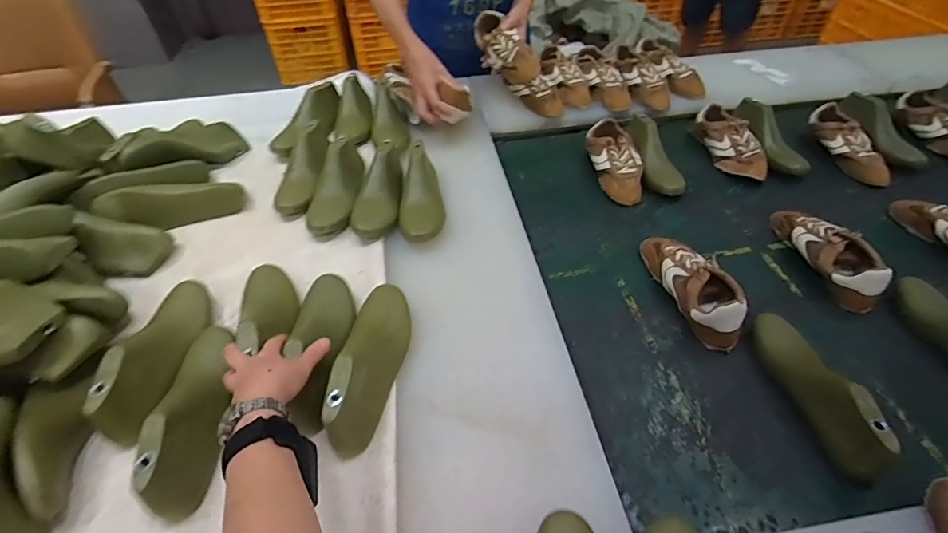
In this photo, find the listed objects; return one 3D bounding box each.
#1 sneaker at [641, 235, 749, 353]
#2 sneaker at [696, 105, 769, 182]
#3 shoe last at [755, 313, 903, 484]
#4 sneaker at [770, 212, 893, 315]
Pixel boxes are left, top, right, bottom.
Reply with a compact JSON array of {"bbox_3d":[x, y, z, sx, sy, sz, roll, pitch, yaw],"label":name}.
[{"bbox_3d":[0.343,0.022,0.716,0.082,0.069,0.218,-9,47,-5],"label":"sneaker"},{"bbox_3d":[0.551,-0.258,0.983,0.083,0.071,0.210,-9,47,-6],"label":"sneaker"},{"bbox_3d":[0.439,0.149,0.587,0.070,0.087,0.228,-3,47,0],"label":"shoe last"},{"bbox_3d":[0.590,-0.031,0.768,0.084,0.074,0.222,-7,47,-4],"label":"sneaker"}]

